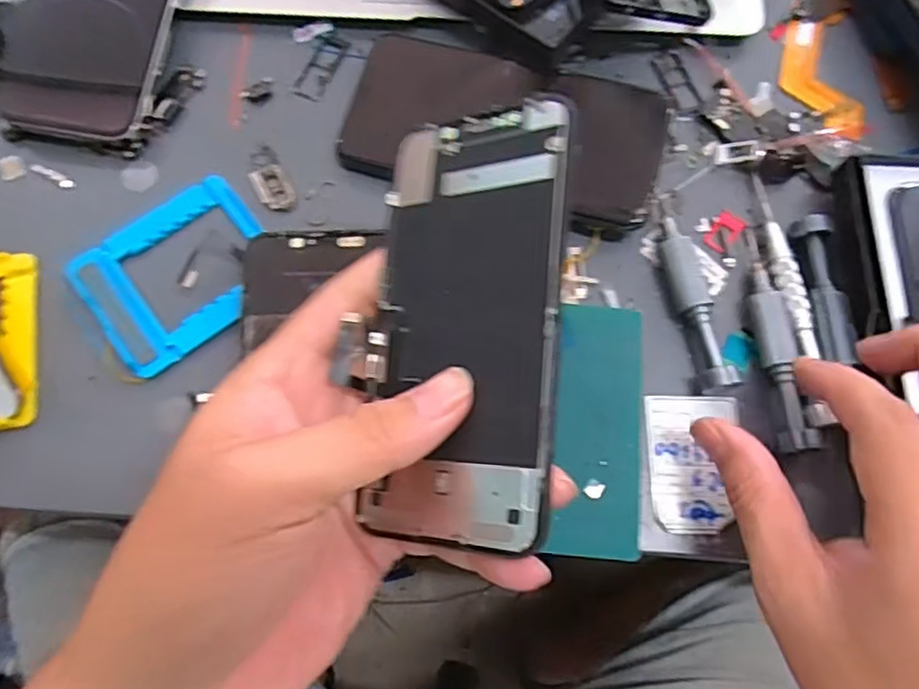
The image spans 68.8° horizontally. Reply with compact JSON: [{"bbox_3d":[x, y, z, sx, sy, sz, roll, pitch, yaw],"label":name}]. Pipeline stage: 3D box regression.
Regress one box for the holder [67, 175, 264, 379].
[{"bbox_3d":[-0.130,-0.035,0.310,0.083,0.009,0.070,-38,77,-13],"label":"holder"}]

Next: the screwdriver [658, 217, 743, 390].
[{"bbox_3d":[0.108,-0.019,0.307,0.016,0.017,0.082,-7,72,-4],"label":"screwdriver"}]

